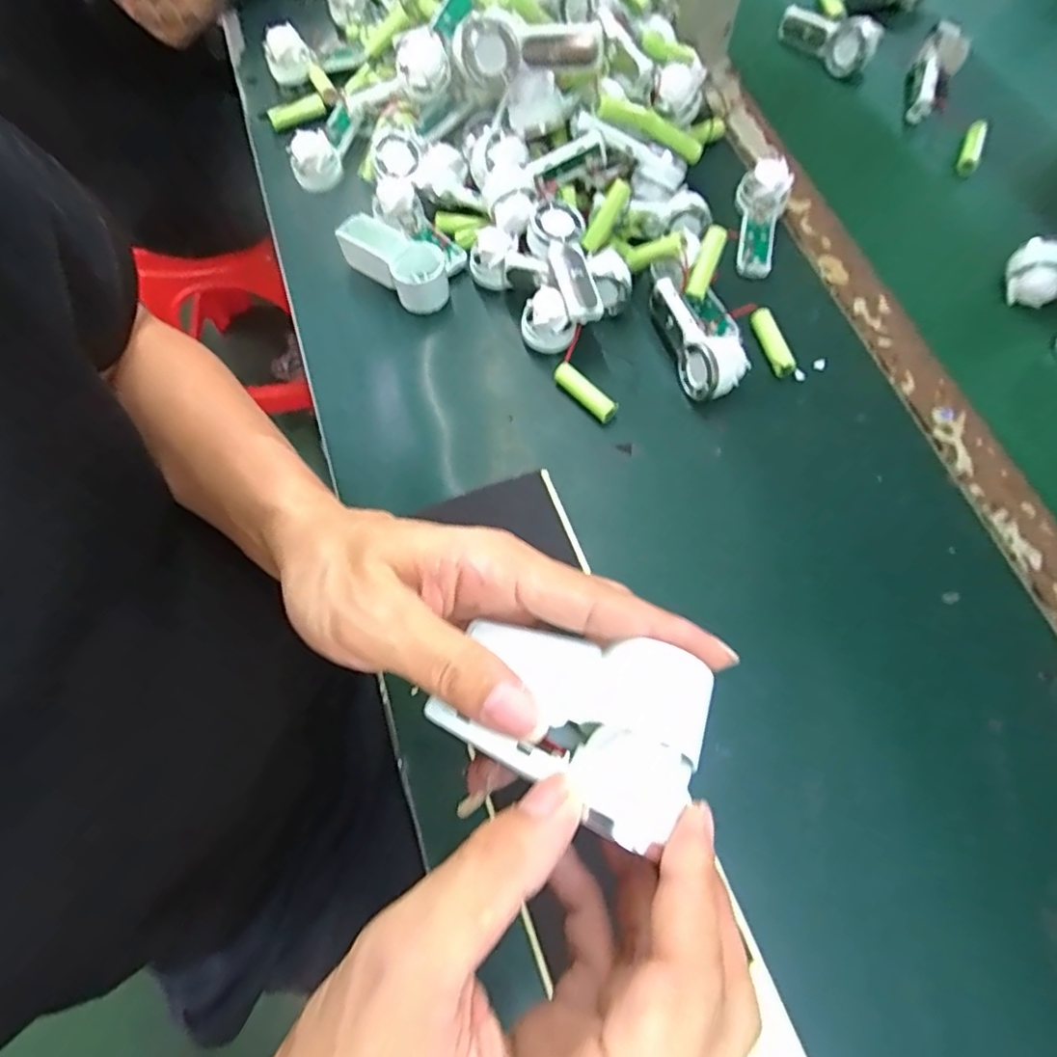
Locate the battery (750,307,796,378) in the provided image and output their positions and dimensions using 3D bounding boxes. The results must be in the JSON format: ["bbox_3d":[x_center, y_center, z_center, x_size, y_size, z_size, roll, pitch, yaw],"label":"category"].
[{"bbox_3d":[0.177,-0.135,0.433,0.017,0.014,0.053,-12,69,-4],"label":"battery"}]

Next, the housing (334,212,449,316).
[{"bbox_3d":[-0.100,-0.208,0.466,0.100,0.031,0.046,41,74,15],"label":"housing"}]

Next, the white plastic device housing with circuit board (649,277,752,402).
[{"bbox_3d":[0.122,-0.136,0.425,0.051,0.029,0.090,-8,69,-2],"label":"white plastic device housing with circuit board"}]

